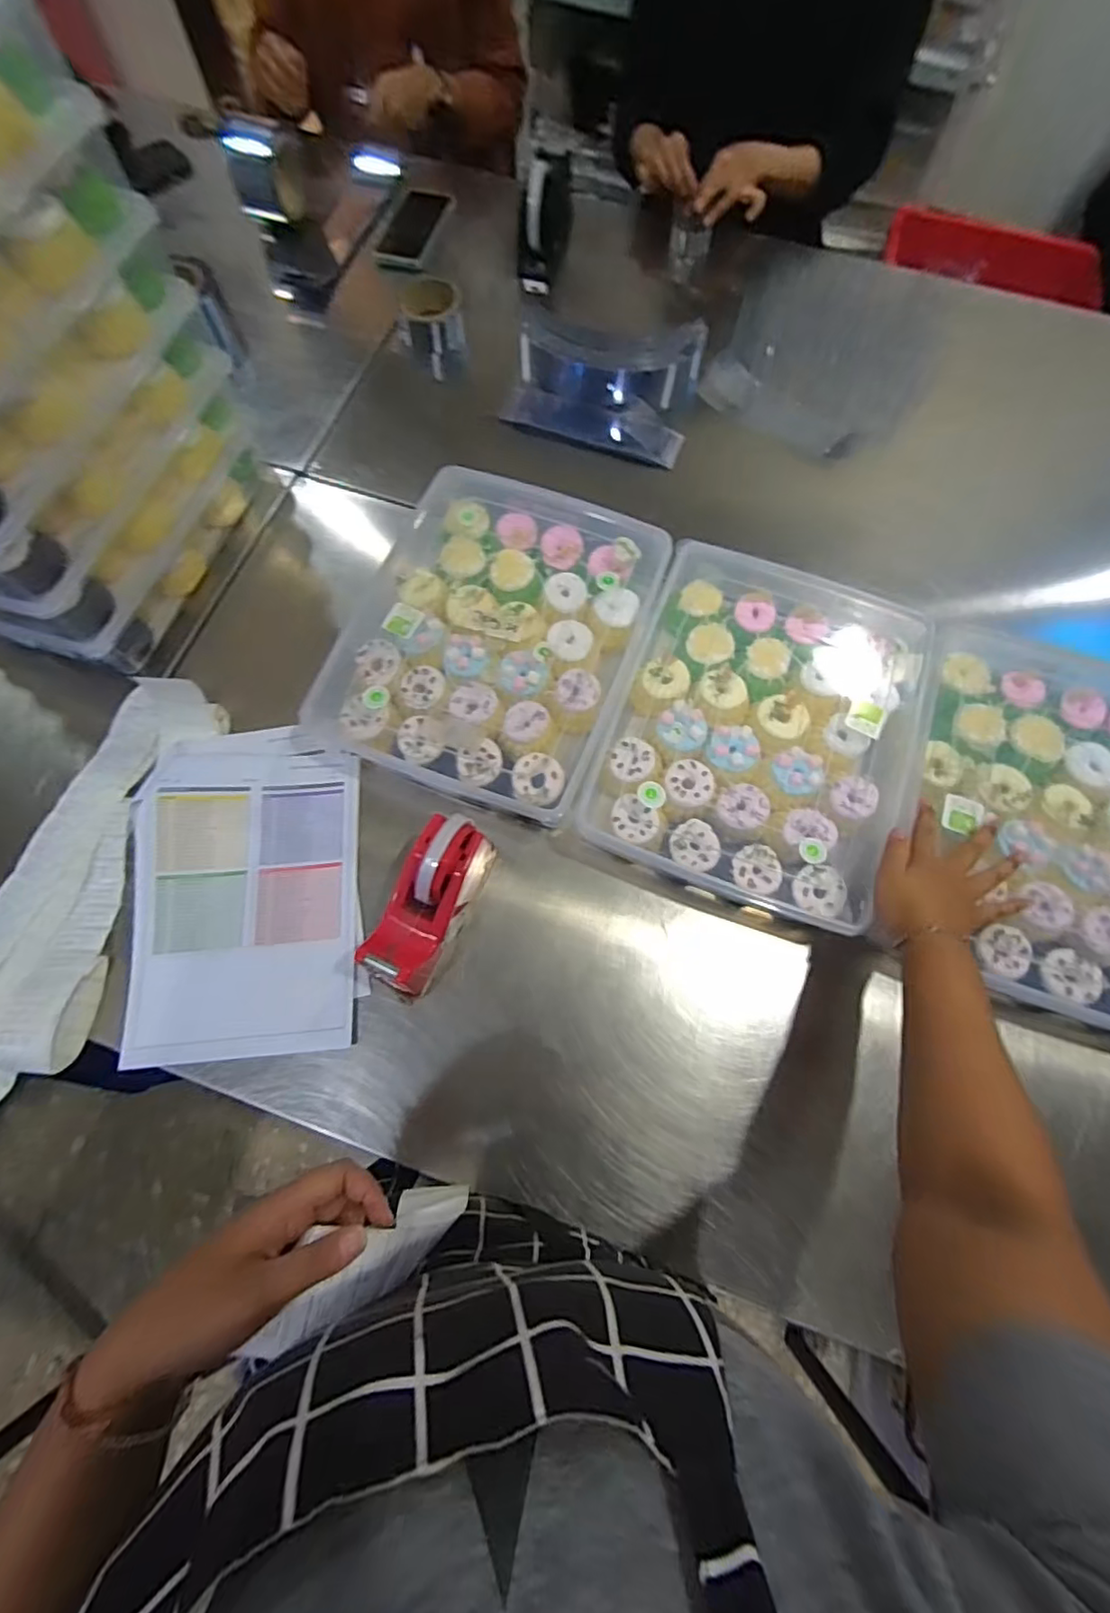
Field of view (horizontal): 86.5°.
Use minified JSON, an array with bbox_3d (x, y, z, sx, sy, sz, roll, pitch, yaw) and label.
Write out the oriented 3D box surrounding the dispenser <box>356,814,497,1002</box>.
[{"bbox_3d":[-0.118,0.089,0.538,0.064,0.098,0.162,26,72,7],"label":"dispenser"}]

